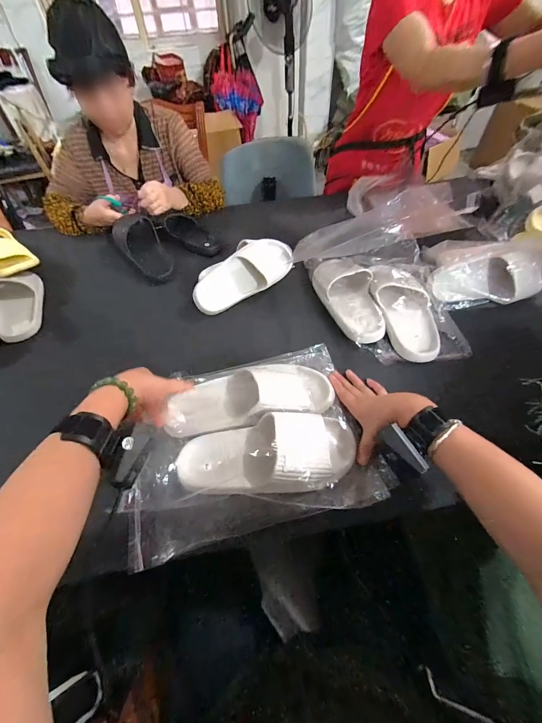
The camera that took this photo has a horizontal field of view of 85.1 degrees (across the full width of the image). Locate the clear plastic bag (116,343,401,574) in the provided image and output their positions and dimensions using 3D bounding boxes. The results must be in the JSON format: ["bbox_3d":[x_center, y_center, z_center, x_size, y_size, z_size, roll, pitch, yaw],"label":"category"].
[{"bbox_3d":[-0.041,0.108,0.468,0.369,0.091,0.284,-13,53,-7],"label":"clear plastic bag"}]

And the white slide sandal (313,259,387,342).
[{"bbox_3d":[0.173,-0.154,0.657,0.109,0.059,0.273,-14,53,-8],"label":"white slide sandal"}]

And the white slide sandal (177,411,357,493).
[{"bbox_3d":[-0.003,0.138,0.434,0.264,0.063,0.108,-8,52,-3],"label":"white slide sandal"}]

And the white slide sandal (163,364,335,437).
[{"bbox_3d":[-0.036,0.054,0.495,0.276,0.065,0.109,-11,53,-4],"label":"white slide sandal"}]

